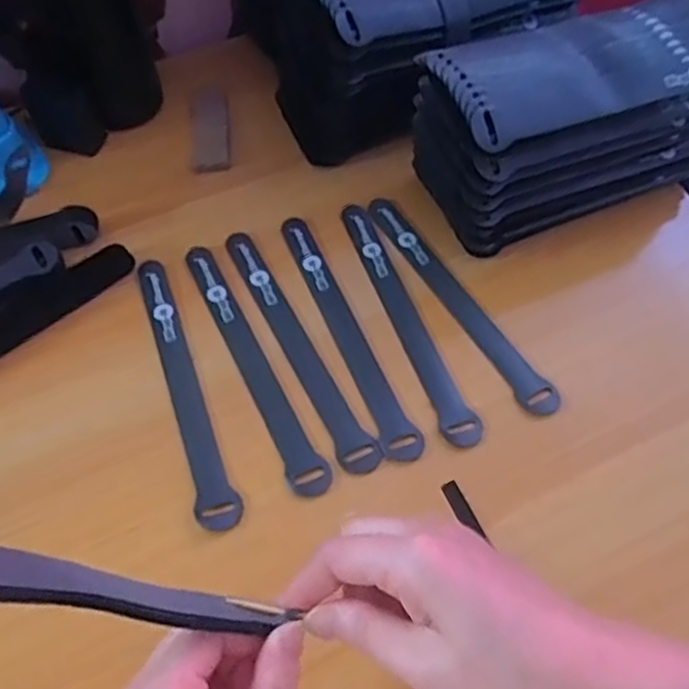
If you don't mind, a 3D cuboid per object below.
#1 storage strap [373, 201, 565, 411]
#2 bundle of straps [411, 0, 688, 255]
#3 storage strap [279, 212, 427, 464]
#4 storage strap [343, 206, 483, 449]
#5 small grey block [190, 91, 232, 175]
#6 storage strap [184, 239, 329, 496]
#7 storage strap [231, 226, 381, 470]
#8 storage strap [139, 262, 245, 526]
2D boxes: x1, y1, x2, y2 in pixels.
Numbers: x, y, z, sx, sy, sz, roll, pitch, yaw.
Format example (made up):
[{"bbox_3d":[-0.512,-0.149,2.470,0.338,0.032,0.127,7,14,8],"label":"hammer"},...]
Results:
[{"bbox_3d":[0.080,-0.034,0.496,0.024,0.006,0.211,-26,61,-14],"label":"storage strap"},{"bbox_3d":[0.158,-0.156,0.470,0.215,0.116,0.089,-24,60,-13],"label":"bundle of straps"},{"bbox_3d":[0.002,-0.012,0.454,0.022,0.004,0.197,-19,59,-10],"label":"storage strap"},{"bbox_3d":[0.041,-0.021,0.459,0.022,0.004,0.197,-17,59,-9],"label":"storage strap"},{"bbox_3d":[-0.114,-0.187,0.586,0.033,0.006,0.108,-8,58,-3],"label":"small grey block"},{"bbox_3d":[-0.060,0.009,0.444,0.022,0.004,0.198,-23,60,-13],"label":"storage strap"},{"bbox_3d":[-0.031,-0.003,0.450,0.023,0.004,0.198,-23,60,-13],"label":"storage strap"},{"bbox_3d":[-0.103,0.023,0.436,0.022,0.004,0.198,-18,59,-10],"label":"storage strap"}]

